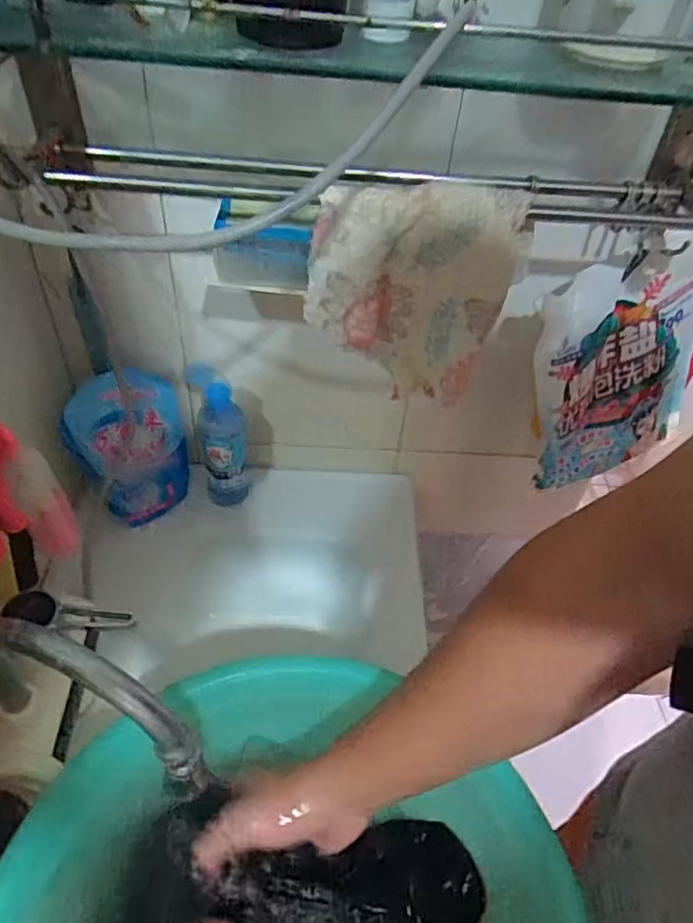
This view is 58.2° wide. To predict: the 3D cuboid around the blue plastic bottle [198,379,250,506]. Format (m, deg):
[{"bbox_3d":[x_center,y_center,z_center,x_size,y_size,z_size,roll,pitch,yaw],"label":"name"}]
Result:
[{"bbox_3d":[-0.144,-0.021,0.729,0.049,0.159,0.060,-8,48,-13],"label":"blue plastic bottle"}]

